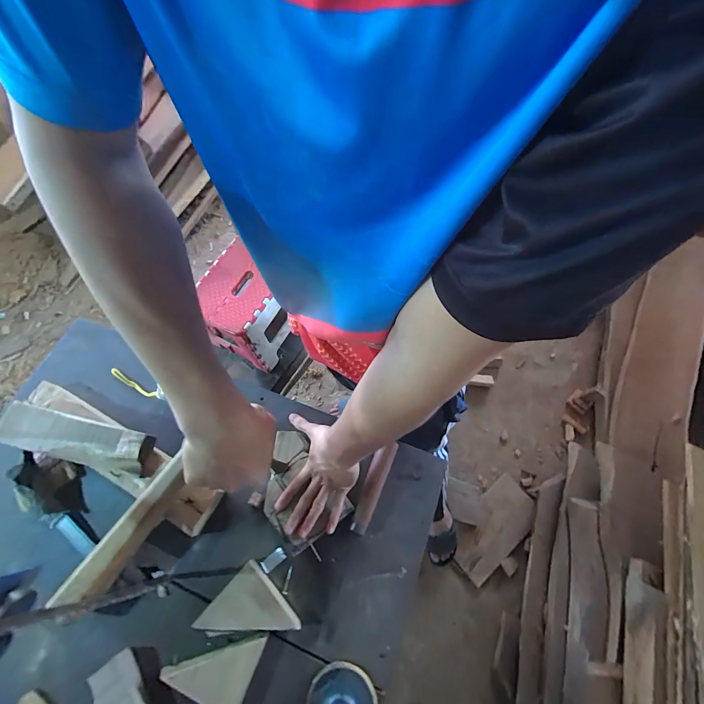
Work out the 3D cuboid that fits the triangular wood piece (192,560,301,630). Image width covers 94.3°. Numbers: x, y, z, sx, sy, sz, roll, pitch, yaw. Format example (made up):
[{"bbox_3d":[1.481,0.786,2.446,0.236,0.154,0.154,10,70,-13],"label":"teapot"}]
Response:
[{"bbox_3d":[-0.149,0.379,0.462,0.102,0.026,0.108,-42,72,-15],"label":"triangular wood piece"}]

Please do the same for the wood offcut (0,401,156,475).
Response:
[{"bbox_3d":[-0.444,0.139,0.526,0.245,0.033,0.069,12,68,6],"label":"wood offcut"}]

